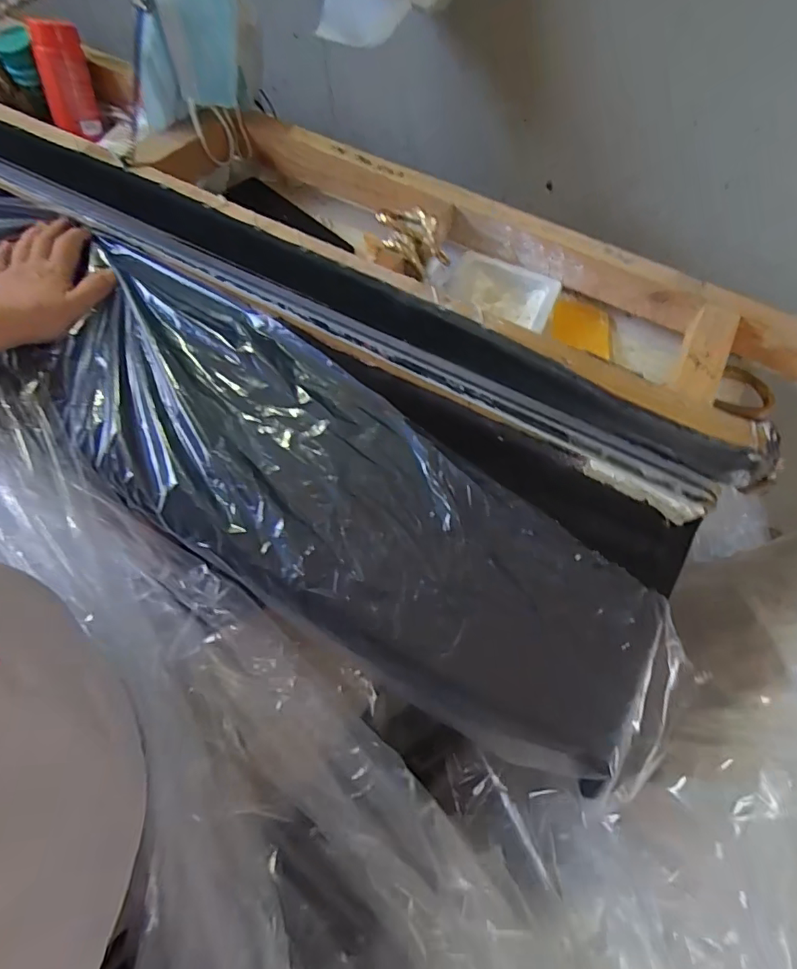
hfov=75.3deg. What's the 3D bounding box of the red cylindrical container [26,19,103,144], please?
[{"bbox_3d":[-0.379,-0.457,0.588,0.053,0.109,0.037,-4,33,-1],"label":"red cylindrical container"}]

